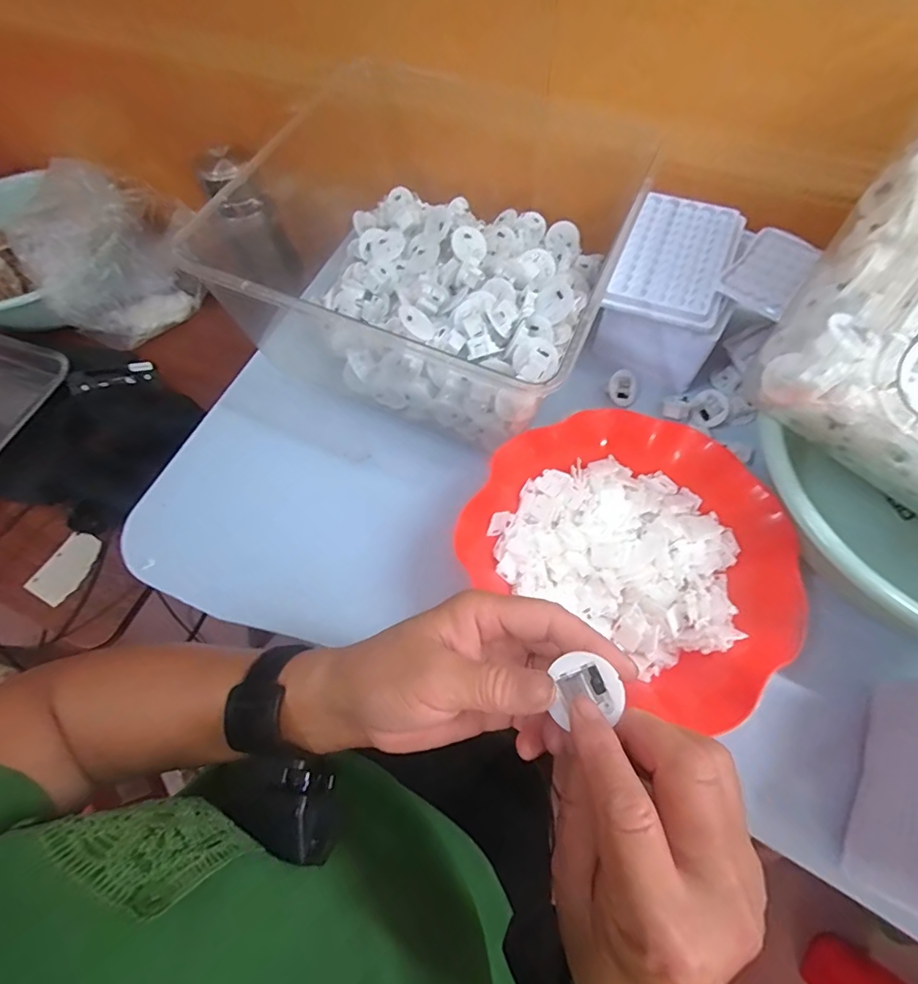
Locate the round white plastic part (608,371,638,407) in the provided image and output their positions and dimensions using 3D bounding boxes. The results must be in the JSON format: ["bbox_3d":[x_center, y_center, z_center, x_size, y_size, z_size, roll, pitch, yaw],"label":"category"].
[{"bbox_3d":[0.154,-0.098,0.464,0.033,0.008,0.033,-5,105,-17],"label":"round white plastic part"}]

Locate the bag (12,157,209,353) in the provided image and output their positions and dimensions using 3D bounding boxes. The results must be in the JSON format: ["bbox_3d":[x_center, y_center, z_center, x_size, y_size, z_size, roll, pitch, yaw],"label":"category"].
[{"bbox_3d":[-0.469,-0.328,0.684,0.213,0.168,0.123,-33,68,-12],"label":"bag"}]

